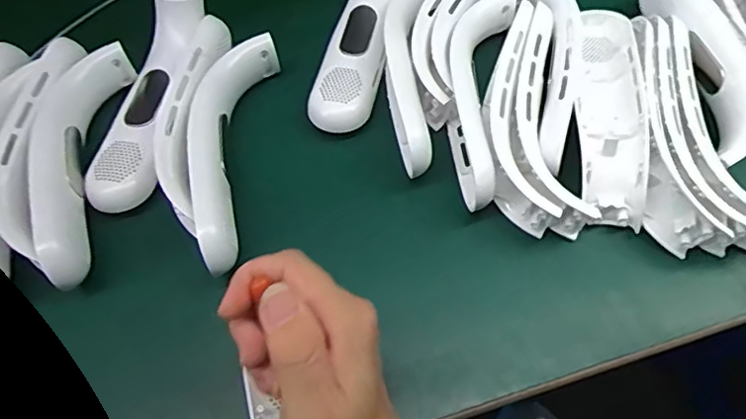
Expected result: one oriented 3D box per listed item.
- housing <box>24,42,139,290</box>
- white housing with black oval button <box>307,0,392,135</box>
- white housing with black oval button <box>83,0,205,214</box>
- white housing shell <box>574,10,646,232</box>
[{"bbox_3d":[-0.224,-0.041,0.414,0.049,0.032,0.194,-3,64,0],"label":"housing"},{"bbox_3d":[-0.010,-0.157,0.467,0.050,0.048,0.189,11,64,7],"label":"white housing with black oval button"},{"bbox_3d":[-0.175,-0.093,0.437,0.062,0.045,0.194,8,64,6],"label":"white housing with black oval button"},{"bbox_3d":[0.178,-0.087,0.430,0.051,0.039,0.195,5,64,4],"label":"white housing shell"}]

